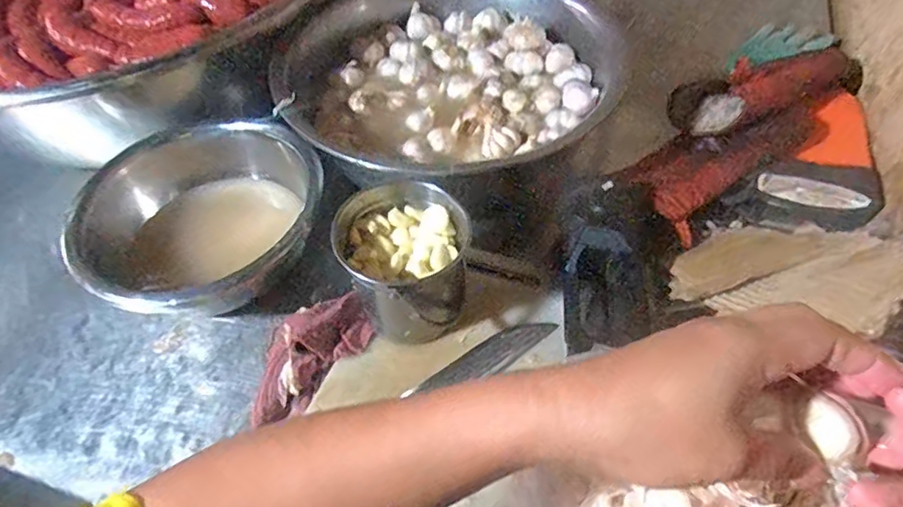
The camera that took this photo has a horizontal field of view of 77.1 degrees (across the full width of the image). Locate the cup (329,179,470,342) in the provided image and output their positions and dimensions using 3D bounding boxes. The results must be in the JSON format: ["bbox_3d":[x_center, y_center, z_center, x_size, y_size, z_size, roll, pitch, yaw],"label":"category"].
[{"bbox_3d":[-0.045,0.004,0.599,0.124,0.121,0.120,-2,51,2],"label":"cup"}]

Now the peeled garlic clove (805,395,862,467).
[{"bbox_3d":[0.165,0.075,0.245,0.018,0.012,0.027,-32,68,23],"label":"peeled garlic clove"}]

